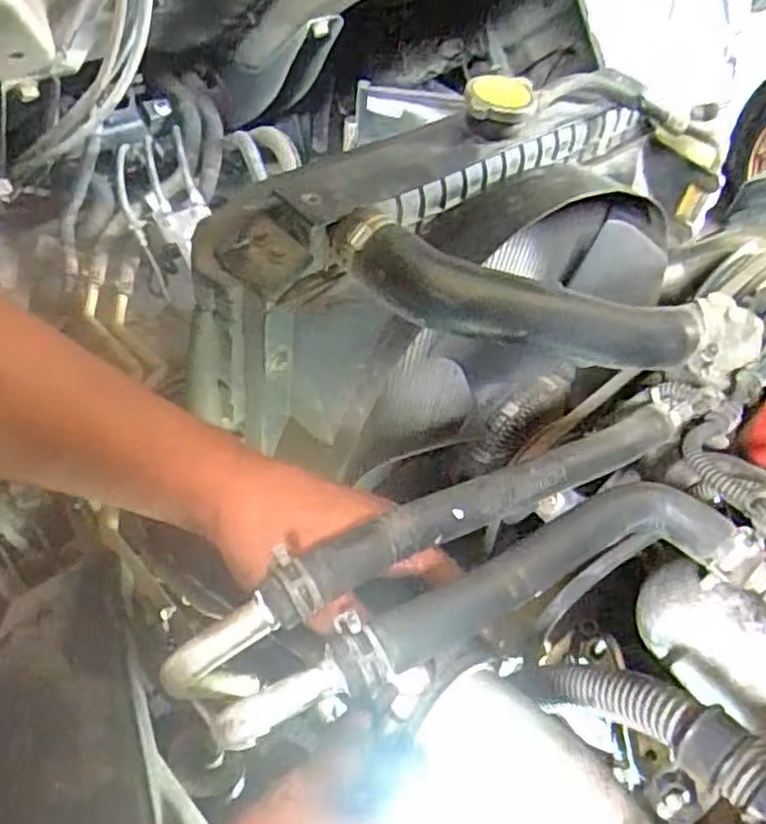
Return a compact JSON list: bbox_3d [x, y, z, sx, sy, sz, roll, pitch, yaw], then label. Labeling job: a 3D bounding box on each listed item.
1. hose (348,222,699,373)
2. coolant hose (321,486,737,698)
[{"bbox_3d":[0.101,-0.075,0.500,0.242,0.067,0.052,7,43,4],"label":"hose"},{"bbox_3d":[0.074,0.081,0.346,0.205,0.022,0.048,-18,46,-22],"label":"coolant hose"}]

